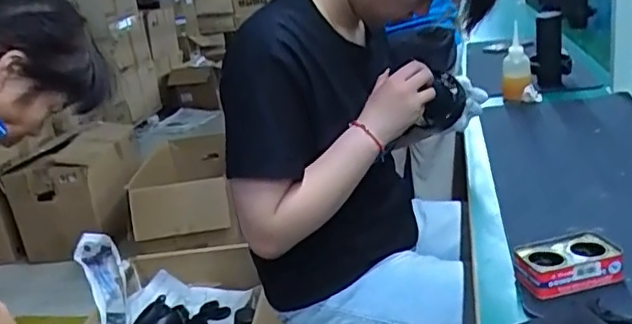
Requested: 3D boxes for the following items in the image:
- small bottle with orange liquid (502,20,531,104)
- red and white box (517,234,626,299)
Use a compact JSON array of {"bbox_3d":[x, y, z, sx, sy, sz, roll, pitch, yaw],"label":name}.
[{"bbox_3d":[0.435,-0.207,1.302,0.062,0.165,0.050,-1,20,20],"label":"small bottle with orange liquid"},{"bbox_3d":[0.265,0.107,0.630,0.097,0.032,0.062,-9,19,-2],"label":"red and white box"}]

